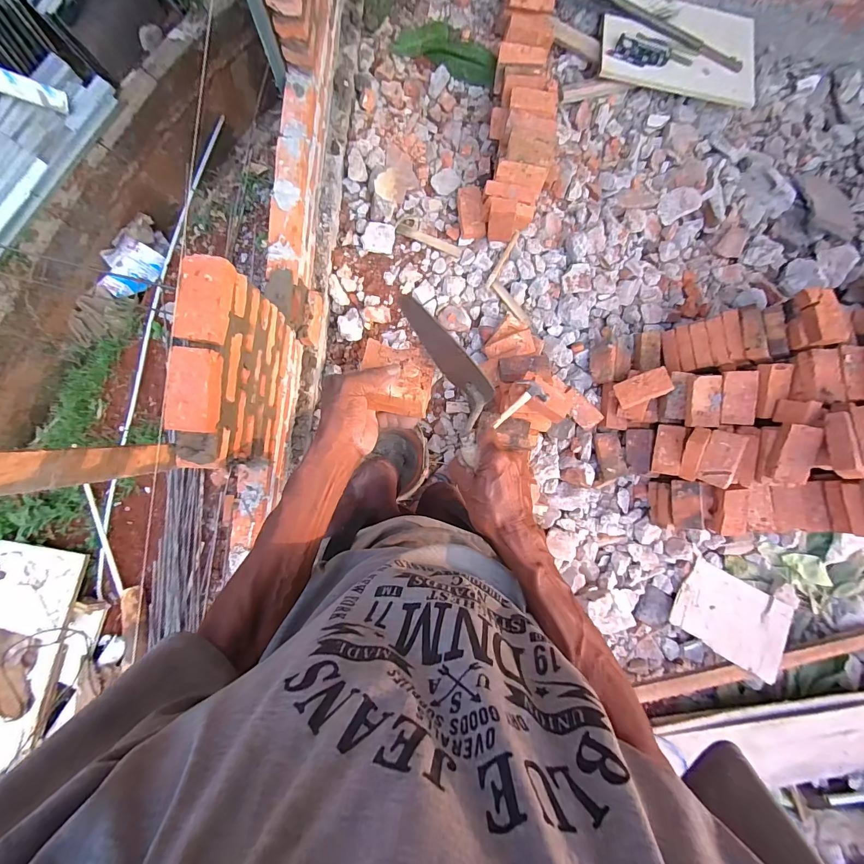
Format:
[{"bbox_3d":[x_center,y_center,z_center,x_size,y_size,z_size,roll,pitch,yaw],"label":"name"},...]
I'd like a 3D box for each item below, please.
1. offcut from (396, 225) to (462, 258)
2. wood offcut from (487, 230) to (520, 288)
[{"bbox_3d":[-0.008,-0.677,1.338,0.235,0.017,0.036,21,88,-4],"label":"offcut"},{"bbox_3d":[0.251,-0.608,1.325,0.021,0.017,0.222,29,87,-4],"label":"wood offcut"}]

